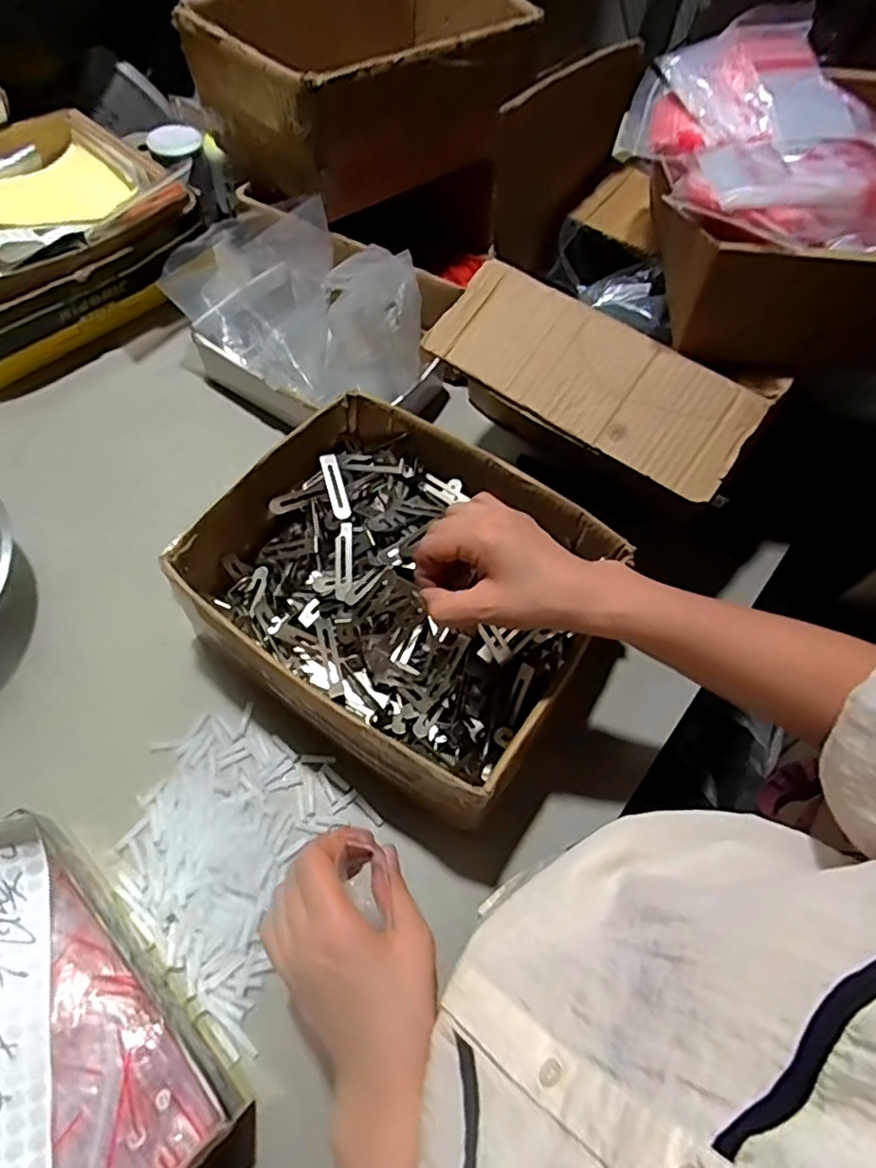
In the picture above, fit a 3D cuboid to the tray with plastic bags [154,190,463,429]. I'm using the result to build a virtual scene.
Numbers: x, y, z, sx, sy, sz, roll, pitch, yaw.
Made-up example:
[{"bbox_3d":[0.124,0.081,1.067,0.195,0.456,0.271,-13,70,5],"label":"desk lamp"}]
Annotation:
[{"bbox_3d":[-0.152,-0.296,0.713,0.294,0.180,0.173,28,62,11],"label":"tray with plastic bags"}]

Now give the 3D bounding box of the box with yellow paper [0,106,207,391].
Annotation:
[{"bbox_3d":[-0.465,-0.388,0.740,0.244,0.129,0.333,40,65,17],"label":"box with yellow paper"}]

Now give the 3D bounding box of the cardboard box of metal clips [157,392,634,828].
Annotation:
[{"bbox_3d":[-0.030,0.008,0.564,0.315,0.118,0.259,30,63,12],"label":"cardboard box of metal clips"}]

